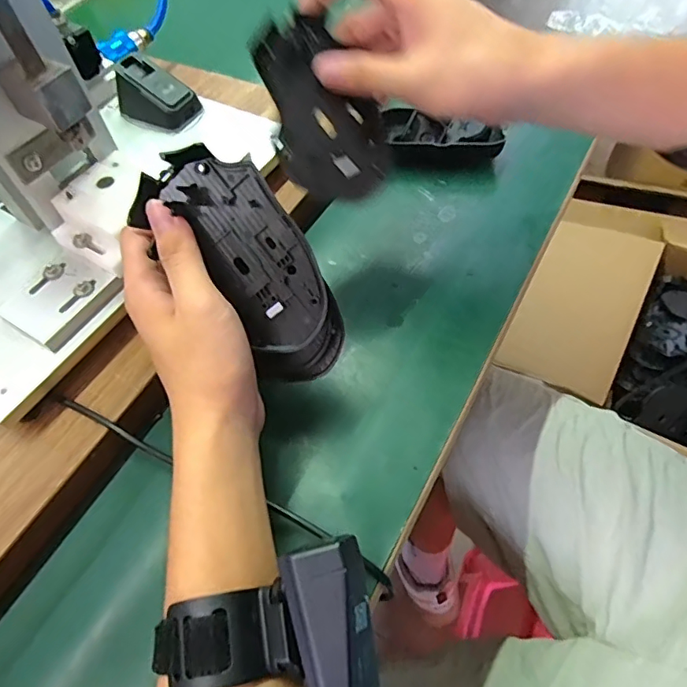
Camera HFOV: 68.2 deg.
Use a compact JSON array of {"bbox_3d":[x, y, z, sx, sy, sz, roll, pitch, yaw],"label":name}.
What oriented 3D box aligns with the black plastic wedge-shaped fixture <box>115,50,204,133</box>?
[{"bbox_3d":[-0.159,-0.212,0.425,0.067,0.034,0.045,22,62,17],"label":"black plastic wedge-shaped fixture"}]

